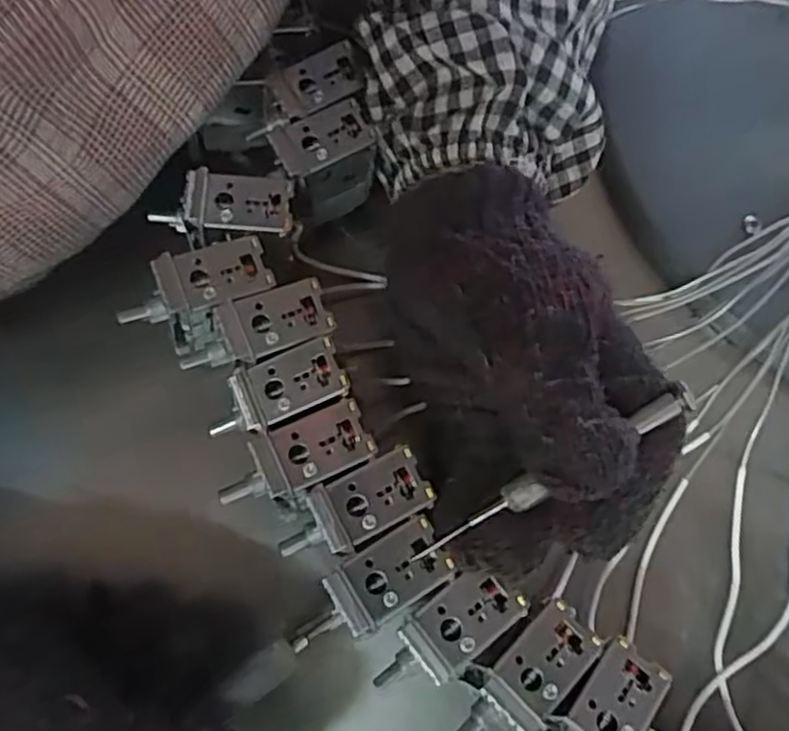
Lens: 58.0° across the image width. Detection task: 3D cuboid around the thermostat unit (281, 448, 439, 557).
[{"bbox_3d":[-0.014,0.048,0.238,0.051,0.017,0.022,-28,76,-9],"label":"thermostat unit"}]

